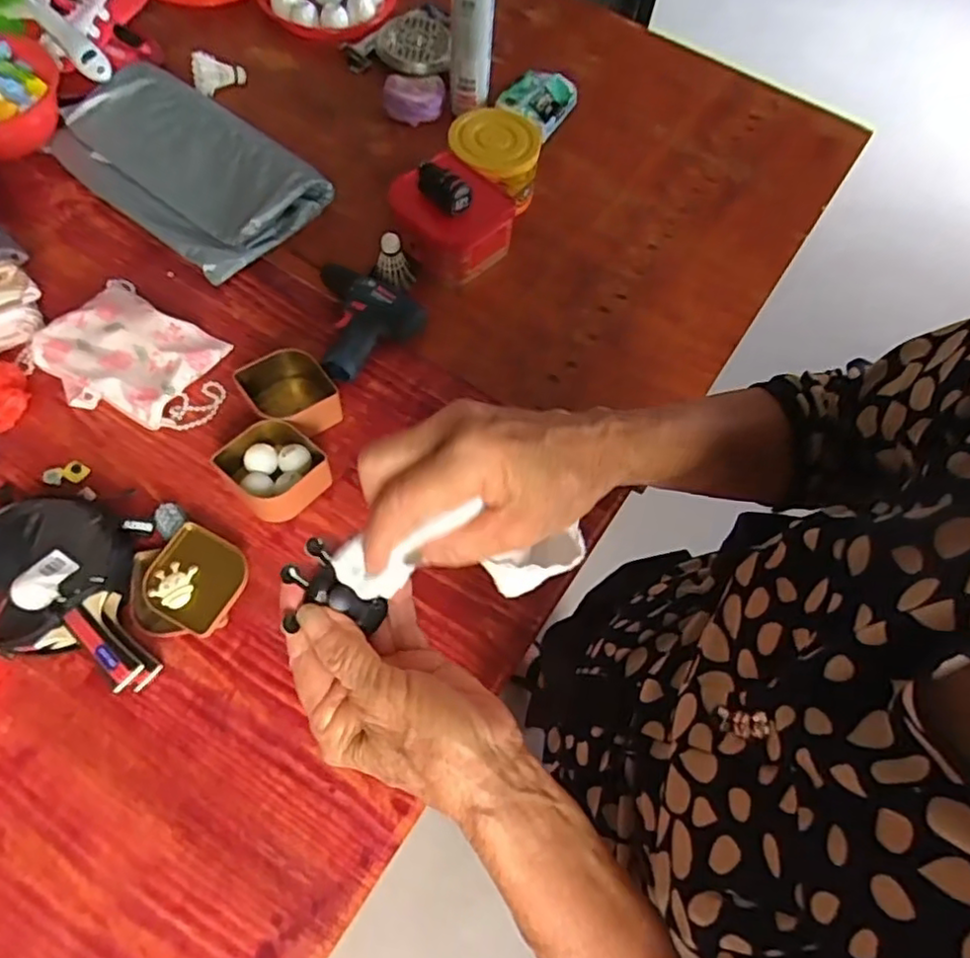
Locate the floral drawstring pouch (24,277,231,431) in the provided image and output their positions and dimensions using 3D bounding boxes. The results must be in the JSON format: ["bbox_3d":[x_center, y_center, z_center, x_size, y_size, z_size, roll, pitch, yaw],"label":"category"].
[{"bbox_3d":[-0.451,-0.158,0.844,0.247,0.040,0.175,29,66,10],"label":"floral drawstring pouch"}]

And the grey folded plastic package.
[{"bbox_3d":[-0.465,-0.484,0.999,0.424,0.051,0.229,37,67,14],"label":"grey folded plastic package"}]

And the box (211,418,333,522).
[{"bbox_3d":[-0.250,-0.013,0.781,0.101,0.052,0.110,-41,73,-20],"label":"box"}]

